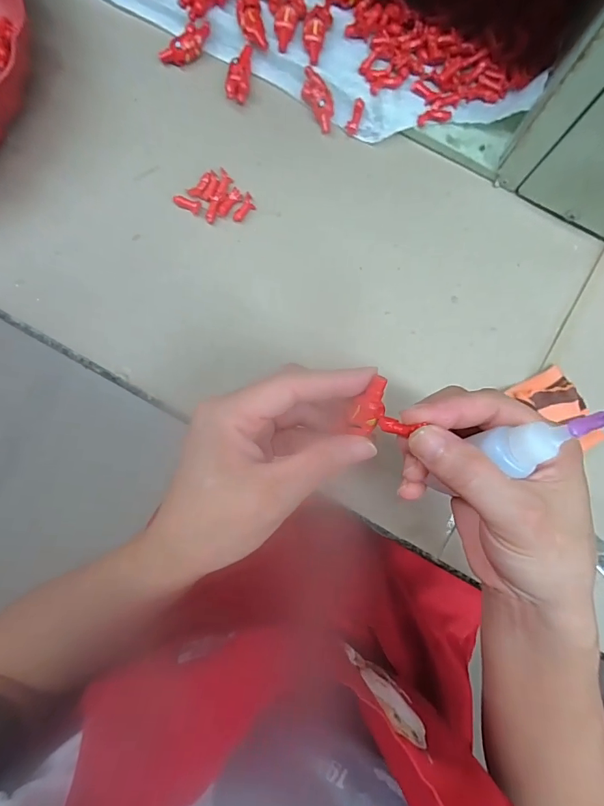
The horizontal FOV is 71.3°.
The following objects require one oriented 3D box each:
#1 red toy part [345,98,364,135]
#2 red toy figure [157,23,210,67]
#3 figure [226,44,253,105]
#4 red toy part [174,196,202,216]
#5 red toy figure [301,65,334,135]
[{"bbox_3d":[0.040,-0.213,0.315,0.009,0.004,0.024,18,112,1],"label":"red toy part"},{"bbox_3d":[-0.086,-0.268,0.318,0.042,0.014,0.015,-38,88,-2],"label":"red toy figure"},{"bbox_3d":[-0.047,-0.247,0.319,0.016,0.013,0.039,9,87,0],"label":"figure"},{"bbox_3d":[-0.085,-0.148,0.312,0.020,0.004,0.010,25,87,1],"label":"red toy part"},{"bbox_3d":[0.013,-0.224,0.313,0.018,0.011,0.043,-24,104,-2],"label":"red toy figure"}]

